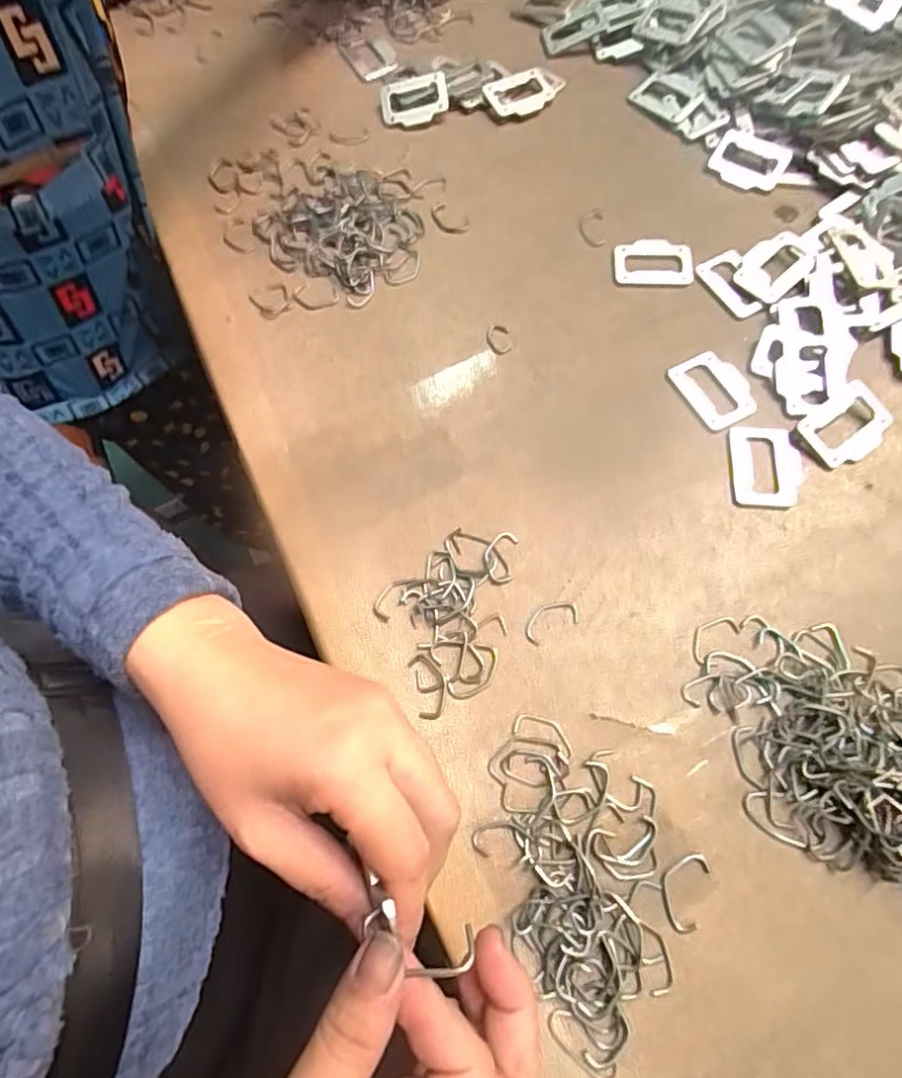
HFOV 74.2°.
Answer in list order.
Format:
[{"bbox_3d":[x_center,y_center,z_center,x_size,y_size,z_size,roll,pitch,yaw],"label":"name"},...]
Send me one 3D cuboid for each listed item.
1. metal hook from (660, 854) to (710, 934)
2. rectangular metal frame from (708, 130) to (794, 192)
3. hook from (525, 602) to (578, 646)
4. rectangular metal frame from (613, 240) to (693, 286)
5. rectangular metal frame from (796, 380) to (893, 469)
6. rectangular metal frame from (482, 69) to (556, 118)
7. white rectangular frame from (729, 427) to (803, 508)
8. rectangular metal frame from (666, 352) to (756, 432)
[{"bbox_3d":[0.107,0.162,0.275,0.020,0.004,0.034,21,71,10],"label":"metal hook"},{"bbox_3d":[0.219,-0.278,0.438,0.051,0.006,0.044,32,73,14],"label":"rectangular metal frame"},{"bbox_3d":[0.055,0.044,0.326,0.032,0.004,0.017,-29,70,-9],"label":"hook"},{"bbox_3d":[0.139,-0.189,0.408,0.053,0.004,0.035,2,69,3],"label":"rectangular metal frame"},{"bbox_3d":[0.235,-0.067,0.351,0.051,0.010,0.037,-34,71,-10],"label":"rectangular metal frame"},{"bbox_3d":[0.056,-0.354,0.474,0.054,0.005,0.036,-32,89,-10],"label":"rectangular metal frame"},{"bbox_3d":[0.186,-0.043,0.351,0.040,0.004,0.052,5,69,4],"label":"white rectangular frame"},{"bbox_3d":[0.165,-0.094,0.371,0.040,0.004,0.050,-26,70,-7],"label":"rectangular metal frame"}]

